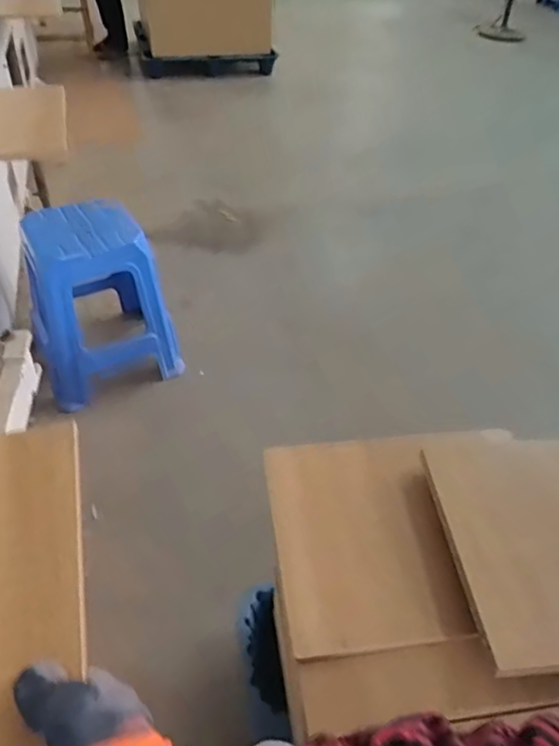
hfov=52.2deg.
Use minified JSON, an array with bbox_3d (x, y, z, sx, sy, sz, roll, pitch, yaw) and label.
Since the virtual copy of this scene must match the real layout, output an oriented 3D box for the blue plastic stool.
[{"bbox_3d":[-0.521,-0.206,1.667,0.380,0.447,0.328,-18,47,-21],"label":"blue plastic stool"}]

